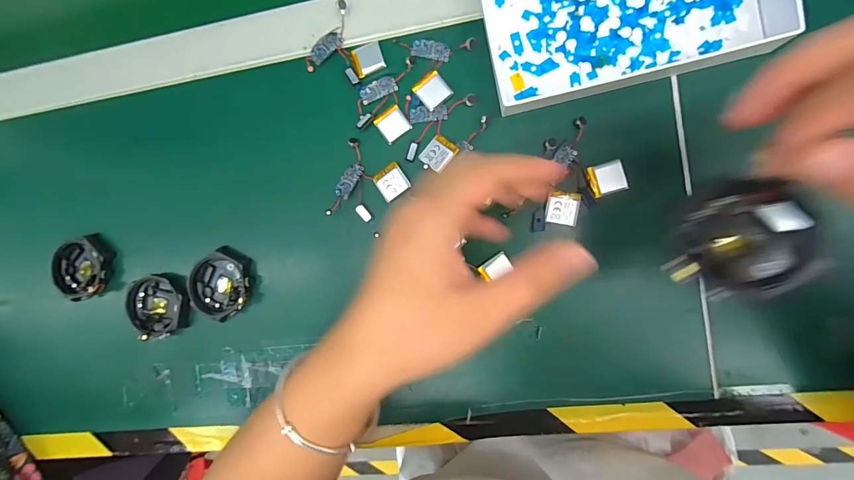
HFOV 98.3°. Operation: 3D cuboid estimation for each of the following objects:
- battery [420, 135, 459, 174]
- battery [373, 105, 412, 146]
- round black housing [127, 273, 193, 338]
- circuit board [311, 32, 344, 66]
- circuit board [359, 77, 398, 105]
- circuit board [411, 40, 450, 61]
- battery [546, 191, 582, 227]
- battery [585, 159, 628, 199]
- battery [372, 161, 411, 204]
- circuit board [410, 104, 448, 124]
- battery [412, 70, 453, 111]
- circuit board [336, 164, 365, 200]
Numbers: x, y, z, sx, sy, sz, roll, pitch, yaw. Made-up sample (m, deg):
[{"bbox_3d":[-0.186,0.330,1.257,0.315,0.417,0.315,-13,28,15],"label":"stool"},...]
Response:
[{"bbox_3d":[0.009,-0.062,0.266,0.021,0.007,0.023,39,97,7],"label":"battery"},{"bbox_3d":[-0.025,-0.086,0.273,0.022,0.004,0.022,-35,86,8],"label":"battery"},{"bbox_3d":[-0.217,0.054,0.299,0.054,0.012,0.050,-2,91,9],"label":"round black housing"},{"bbox_3d":[-0.077,-0.147,0.279,0.027,0.004,0.013,-37,85,8],"label":"circuit board"},{"bbox_3d":[-0.037,-0.112,0.275,0.027,0.004,0.012,-23,88,9],"label":"circuit board"},{"bbox_3d":[0.003,-0.139,0.269,0.028,0.004,0.012,15,94,9],"label":"circuit board"},{"bbox_3d":[0.094,-0.022,0.255,0.020,0.004,0.022,10,93,9],"label":"battery"},{"bbox_3d":[0.122,-0.042,0.251,0.023,0.004,0.021,-15,89,9],"label":"battery"},{"bbox_3d":[-0.026,-0.042,0.272,0.022,0.006,0.023,-35,86,8],"label":"battery"},{"bbox_3d":[0.001,-0.093,0.270,0.028,0.004,0.012,-2,91,9],"label":"circuit board"},{"bbox_3d":[0.004,-0.108,0.268,0.022,0.007,0.022,-36,86,8],"label":"battery"},{"bbox_3d":[-0.059,-0.045,0.278,0.012,0.008,0.027,30,96,7],"label":"circuit board"}]

